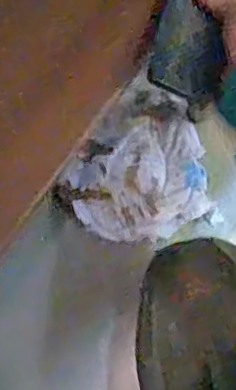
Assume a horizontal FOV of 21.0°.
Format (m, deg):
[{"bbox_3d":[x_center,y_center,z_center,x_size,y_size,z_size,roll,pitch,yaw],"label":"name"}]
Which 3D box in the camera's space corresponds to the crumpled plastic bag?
[{"bbox_3d":[0.039,-0.024,0.737,0.172,0.038,0.183,37,80,8],"label":"crumpled plastic bag"}]

